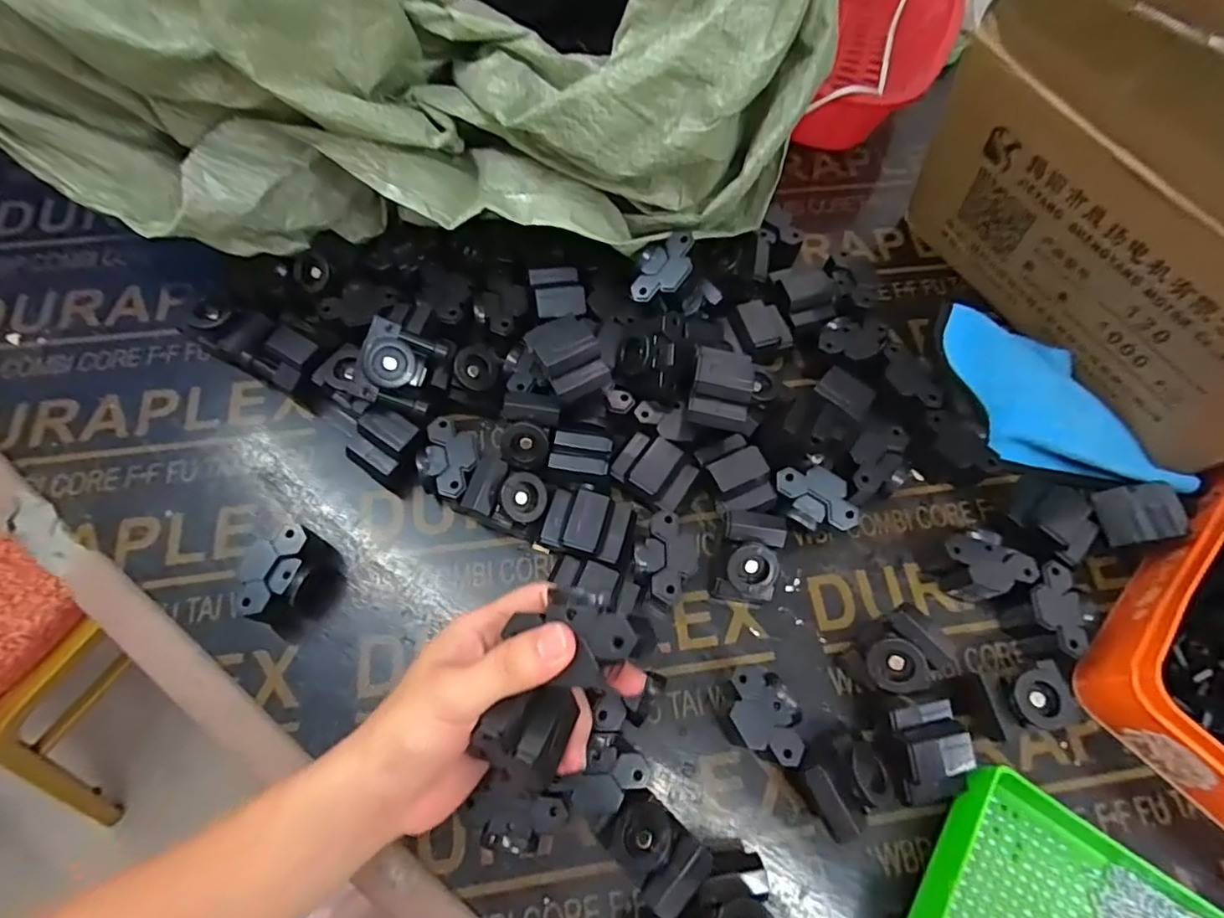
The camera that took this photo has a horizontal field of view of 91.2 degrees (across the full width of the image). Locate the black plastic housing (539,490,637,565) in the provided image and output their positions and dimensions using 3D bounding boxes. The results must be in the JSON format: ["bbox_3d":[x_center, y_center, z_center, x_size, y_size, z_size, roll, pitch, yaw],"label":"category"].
[{"bbox_3d":[-0.015,0.042,0.384,0.057,0.021,0.038,14,68,4],"label":"black plastic housing"}]

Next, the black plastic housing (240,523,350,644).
[{"bbox_3d":[-0.198,0.076,0.371,0.045,0.042,0.063,15,67,3],"label":"black plastic housing"}]

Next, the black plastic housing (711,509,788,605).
[{"bbox_3d":[0.088,0.065,0.390,0.039,0.045,0.055,13,67,3],"label":"black plastic housing"}]

